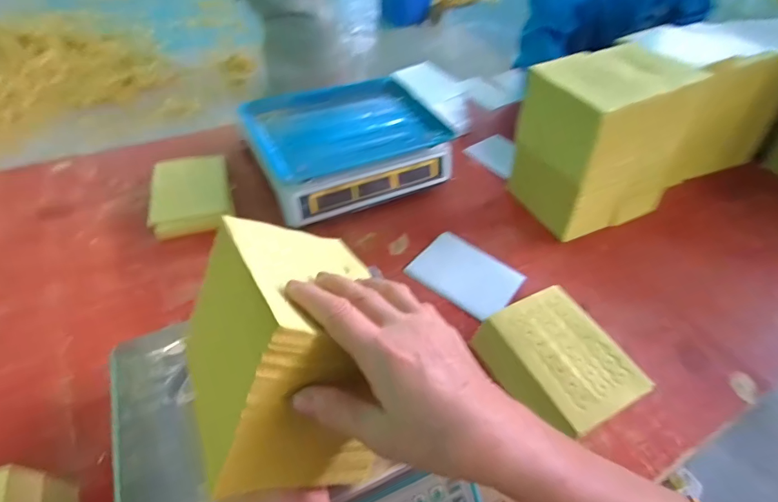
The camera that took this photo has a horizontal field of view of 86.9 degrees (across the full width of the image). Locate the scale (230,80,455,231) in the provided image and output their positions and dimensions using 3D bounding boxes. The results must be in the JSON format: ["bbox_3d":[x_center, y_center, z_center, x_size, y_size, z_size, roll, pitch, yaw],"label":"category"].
[{"bbox_3d":[-0.078,-0.190,0.763,0.337,0.102,0.259,-24,56,-24],"label":"scale"}]

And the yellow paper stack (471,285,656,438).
[{"bbox_3d":[0.208,0.146,0.519,0.127,0.089,0.161,-18,54,-21],"label":"yellow paper stack"}]

